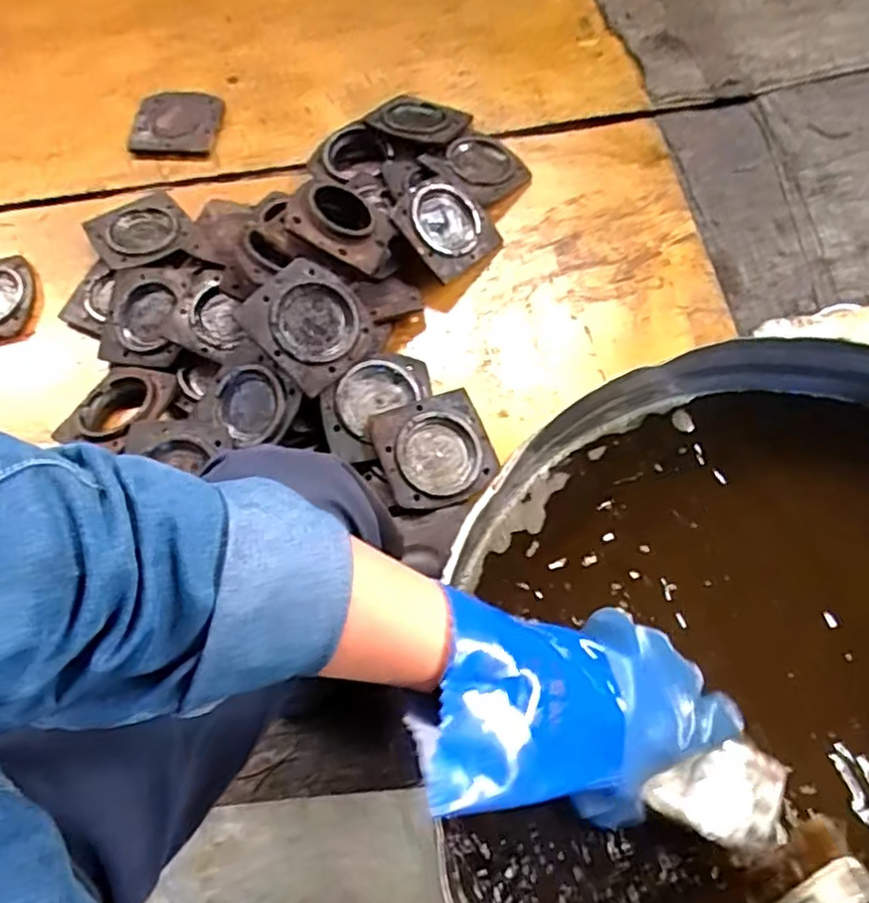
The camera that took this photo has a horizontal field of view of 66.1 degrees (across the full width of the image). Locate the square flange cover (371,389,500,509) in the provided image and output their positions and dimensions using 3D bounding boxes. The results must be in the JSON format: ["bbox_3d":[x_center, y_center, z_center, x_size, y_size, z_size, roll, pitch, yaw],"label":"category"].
[{"bbox_3d":[0.001,0.000,0.859,0.141,0.021,0.140,-20,80,-17],"label":"square flange cover"}]

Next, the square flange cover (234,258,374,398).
[{"bbox_3d":[-0.158,-0.170,0.879,0.147,0.028,0.157,-40,87,-15],"label":"square flange cover"}]

